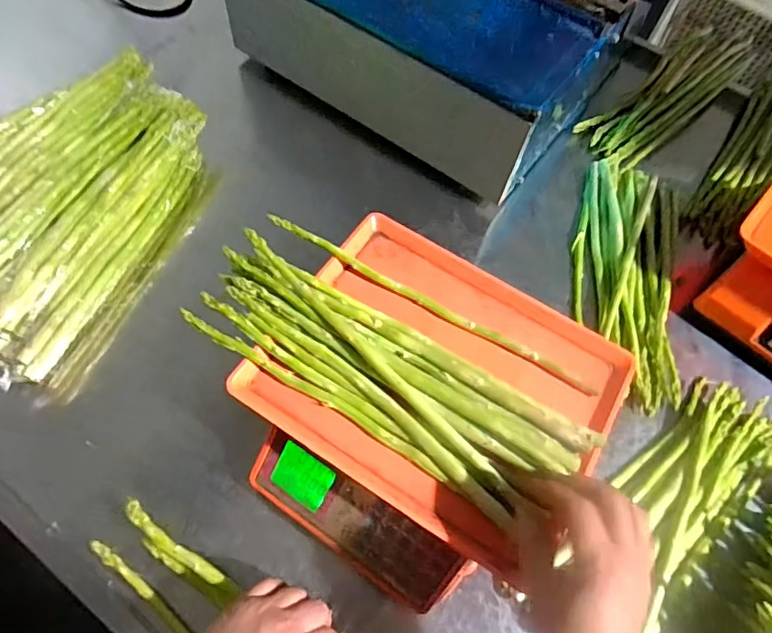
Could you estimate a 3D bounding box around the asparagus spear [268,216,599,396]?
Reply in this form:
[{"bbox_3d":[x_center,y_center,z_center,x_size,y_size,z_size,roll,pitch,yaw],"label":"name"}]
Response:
[{"bbox_3d":[0.040,-0.015,0.485,0.339,0.018,0.012,29,64,10],"label":"asparagus spear"}]

